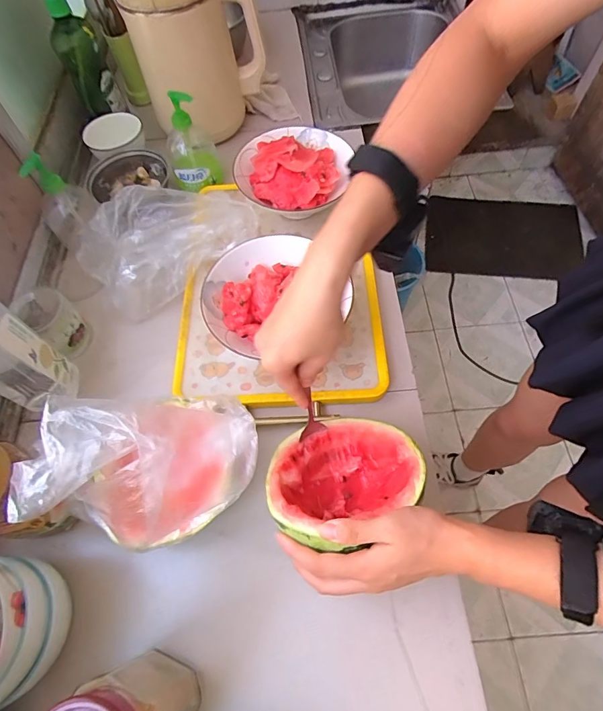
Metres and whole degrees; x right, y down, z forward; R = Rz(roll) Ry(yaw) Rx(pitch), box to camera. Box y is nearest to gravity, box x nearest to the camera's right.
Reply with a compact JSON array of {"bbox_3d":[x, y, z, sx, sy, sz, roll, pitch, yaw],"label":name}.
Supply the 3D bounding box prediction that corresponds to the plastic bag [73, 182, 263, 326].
[{"bbox_3d":[-0.202,-0.178,0.609,0.251,0.107,0.133,-35,66,-14],"label":"plastic bag"}]

